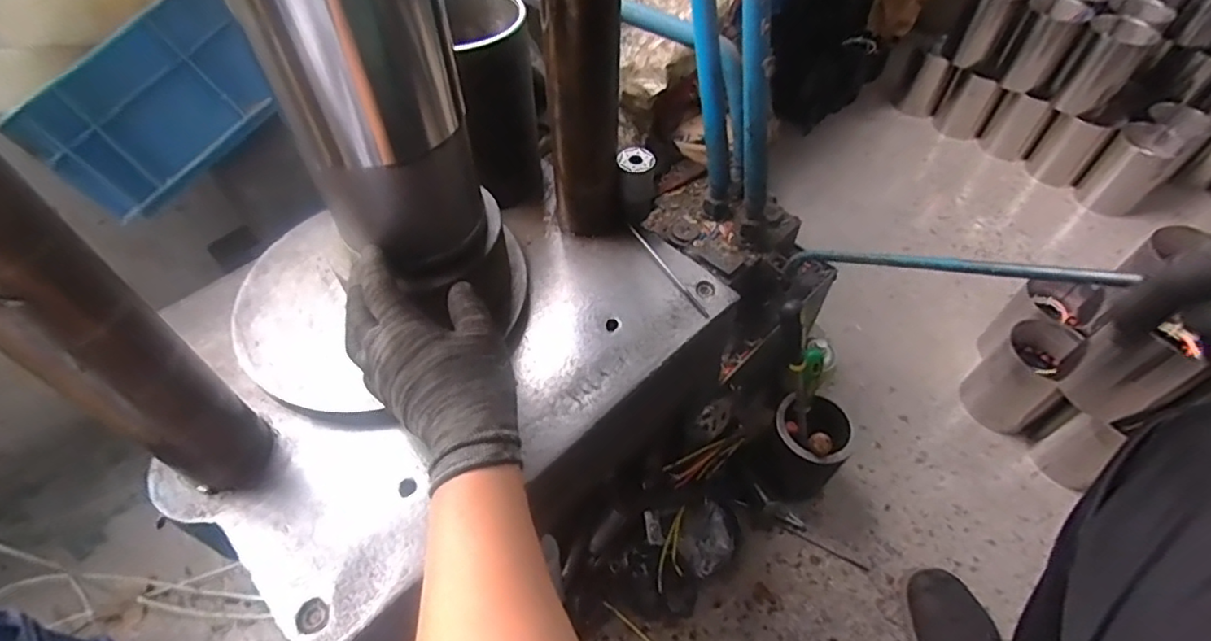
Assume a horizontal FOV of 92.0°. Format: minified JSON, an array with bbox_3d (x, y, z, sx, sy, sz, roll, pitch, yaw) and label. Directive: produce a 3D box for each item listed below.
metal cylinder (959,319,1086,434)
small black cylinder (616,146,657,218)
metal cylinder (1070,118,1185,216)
[{"bbox_3d":[0.685,0.090,0.961,0.127,0.162,0.114,-34,62,-23],"label":"metal cylinder"},{"bbox_3d":[0.031,-0.144,0.618,0.035,0.071,0.034,0,52,0],"label":"small black cylinder"},{"bbox_3d":[1.127,-0.323,1.253,0.109,0.165,0.104,1,54,-1],"label":"metal cylinder"}]

